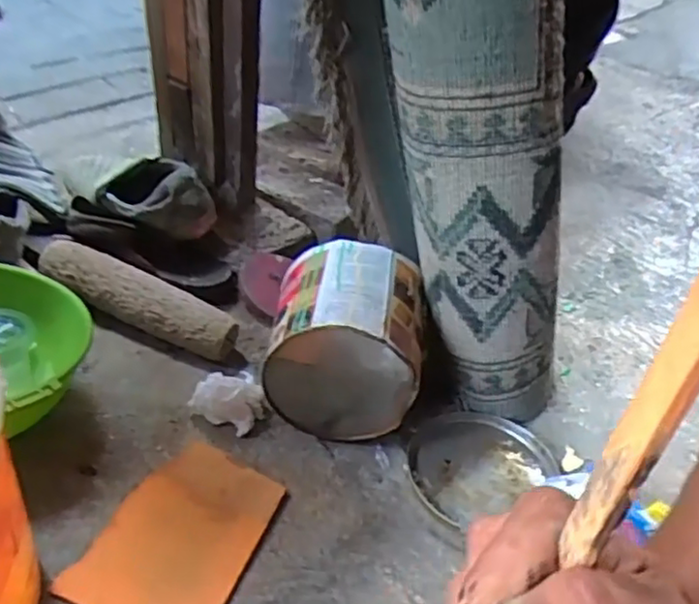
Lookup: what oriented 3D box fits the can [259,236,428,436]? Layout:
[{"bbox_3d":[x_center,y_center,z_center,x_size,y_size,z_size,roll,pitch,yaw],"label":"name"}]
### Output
[{"bbox_3d":[-0.003,0.036,0.694,0.148,0.144,0.148,8,40,1],"label":"can"}]

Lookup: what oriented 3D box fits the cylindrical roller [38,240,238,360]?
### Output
[{"bbox_3d":[-0.239,-0.003,0.749,0.233,0.048,0.048,25,38,5],"label":"cylindrical roller"}]

